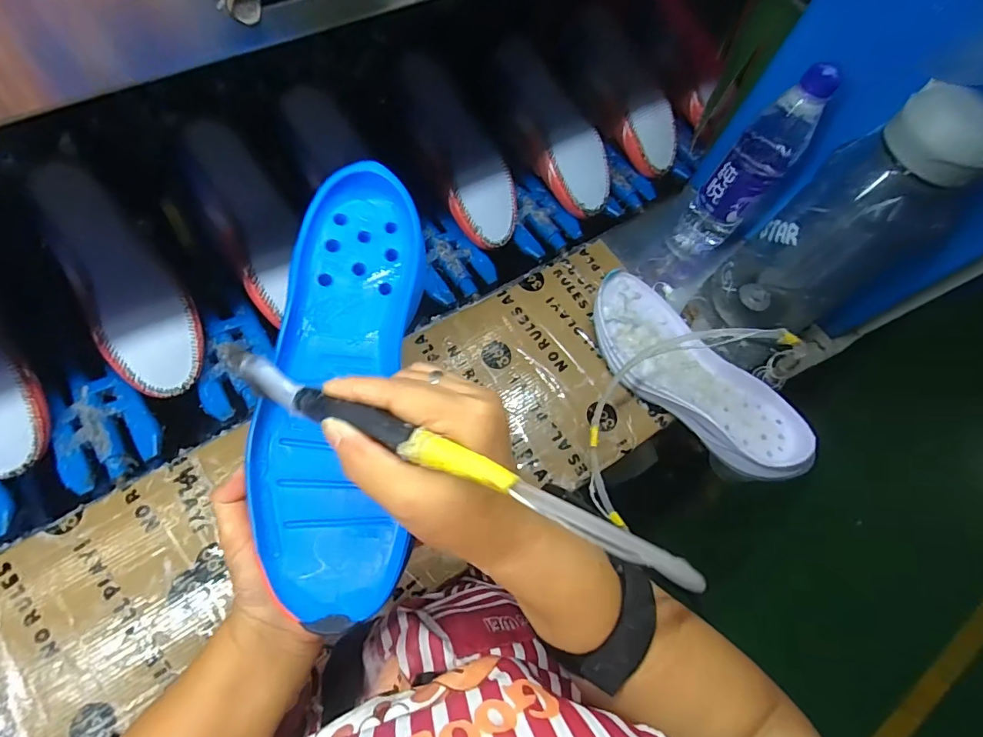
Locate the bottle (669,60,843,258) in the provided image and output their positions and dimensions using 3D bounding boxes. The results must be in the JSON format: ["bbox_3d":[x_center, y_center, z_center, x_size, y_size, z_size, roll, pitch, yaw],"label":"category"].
[{"bbox_3d":[0.280,-0.212,0.536,0.070,0.233,0.058,38,72,13],"label":"bottle"}]

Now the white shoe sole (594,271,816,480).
[{"bbox_3d":[0.218,0.010,0.522,0.276,0.038,0.103,43,73,15],"label":"white shoe sole"}]

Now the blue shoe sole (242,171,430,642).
[{"bbox_3d":[-0.093,0.007,0.297,0.090,0.024,0.271,3,79,0],"label":"blue shoe sole"}]

